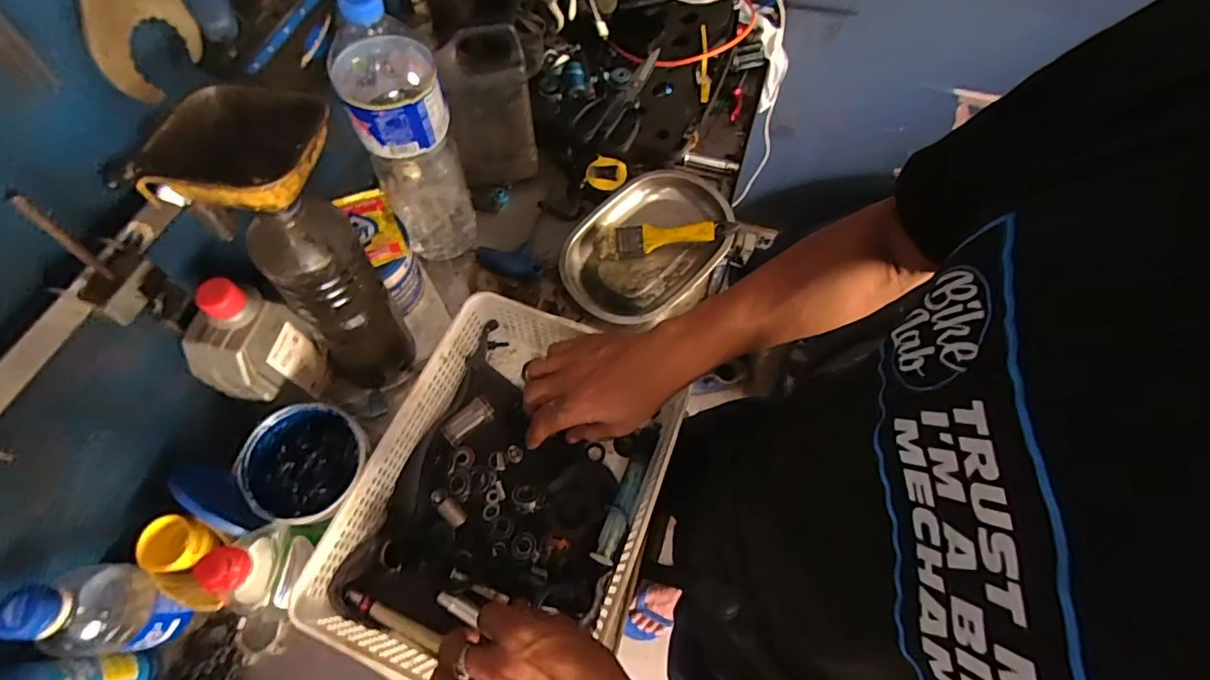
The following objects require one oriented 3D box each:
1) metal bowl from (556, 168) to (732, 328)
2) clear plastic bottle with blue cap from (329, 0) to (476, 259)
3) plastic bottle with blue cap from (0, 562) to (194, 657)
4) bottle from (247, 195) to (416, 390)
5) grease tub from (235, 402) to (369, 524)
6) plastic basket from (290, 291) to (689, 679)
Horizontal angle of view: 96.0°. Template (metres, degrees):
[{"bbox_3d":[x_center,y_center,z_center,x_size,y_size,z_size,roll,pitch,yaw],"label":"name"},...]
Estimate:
[{"bbox_3d":[0.053,-0.115,0.673,0.229,0.058,0.161,-41,72,-19],"label":"metal bowl"},{"bbox_3d":[-0.196,-0.199,0.551,0.086,0.301,0.091,-15,66,-9],"label":"clear plastic bottle with blue cap"},{"bbox_3d":[-0.377,0.204,0.423,0.048,0.158,0.064,-33,70,-16],"label":"plastic bottle with blue cap"},{"bbox_3d":[-0.238,-0.028,0.500,0.087,0.241,0.061,-40,72,-18],"label":"bottle"},{"bbox_3d":[-0.270,0.120,0.505,0.101,0.085,0.098,1,65,-2],"label":"grease tub"},{"bbox_3d":[-0.088,0.135,0.510,0.252,0.086,0.325,16,61,7],"label":"plastic basket"}]

